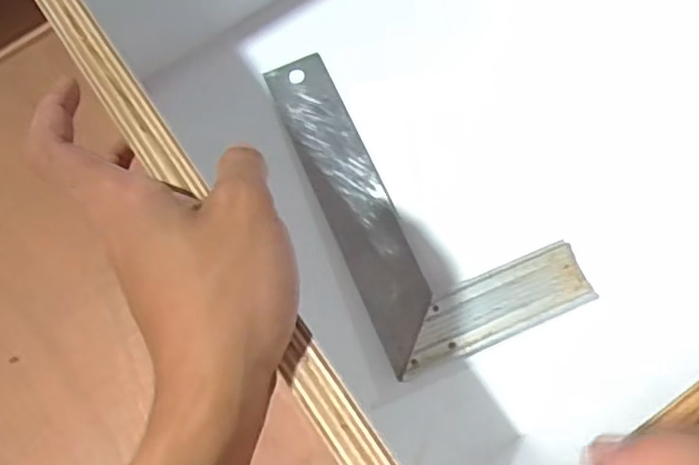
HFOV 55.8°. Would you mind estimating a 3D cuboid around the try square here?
[{"bbox_3d":[0.049,-0.037,0.465,0.139,0.028,0.244,-22,74,-4],"label":"try square"}]

